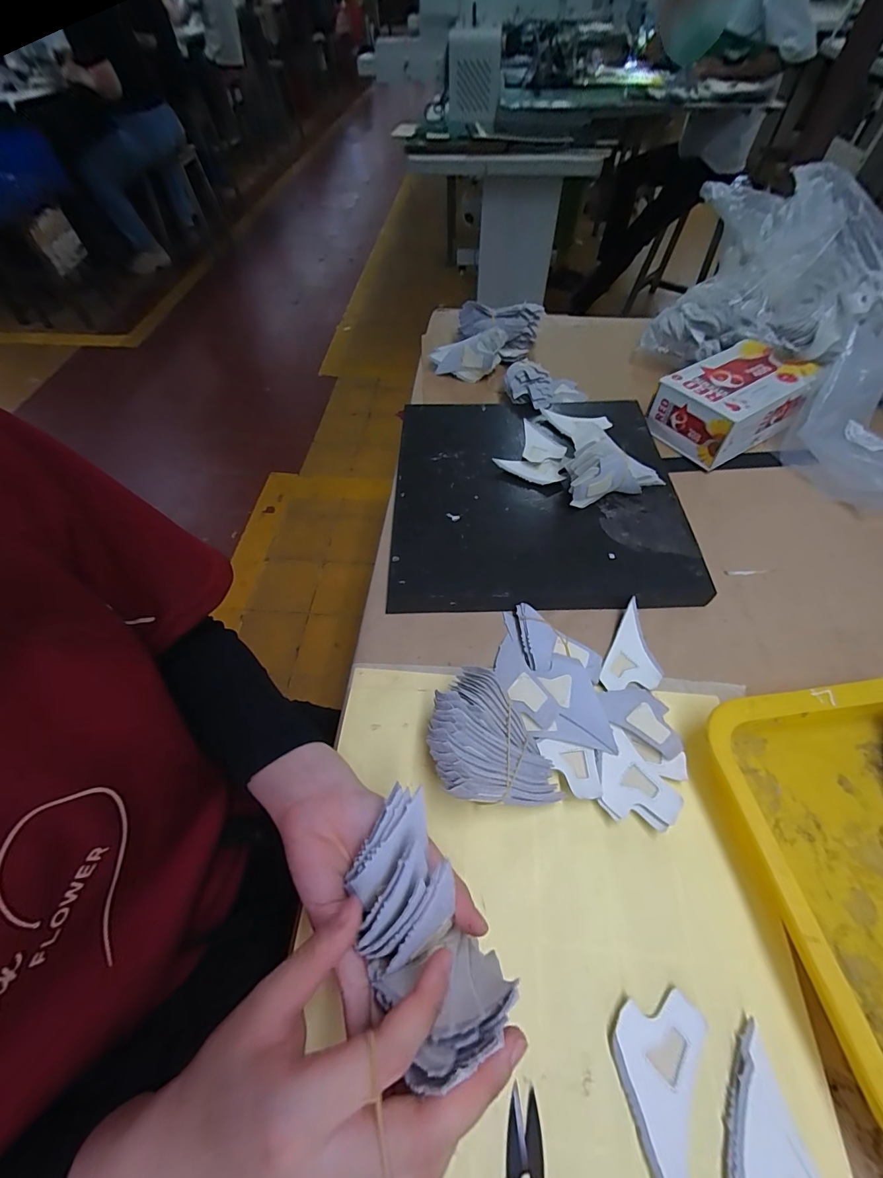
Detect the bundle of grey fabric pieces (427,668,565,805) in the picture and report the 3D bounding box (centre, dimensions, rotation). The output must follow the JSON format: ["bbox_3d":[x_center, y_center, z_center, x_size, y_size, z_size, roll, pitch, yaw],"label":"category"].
[{"bbox_3d":[0.033,0.120,0.314,0.076,0.057,0.104,-31,60,-17],"label":"bundle of grey fabric pieces"}]

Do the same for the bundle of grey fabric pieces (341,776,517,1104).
[{"bbox_3d":[-0.014,0.165,0.211,0.056,0.056,0.107,-24,57,-18],"label":"bundle of grey fabric pieces"}]

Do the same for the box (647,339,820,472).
[{"bbox_3d":[0.352,-0.226,0.525,0.152,0.078,0.111,-27,59,-15],"label":"box"}]

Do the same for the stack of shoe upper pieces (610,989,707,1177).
[{"bbox_3d":[0.118,0.275,0.235,0.048,0.008,0.086,16,58,12],"label":"stack of shoe upper pieces"}]

